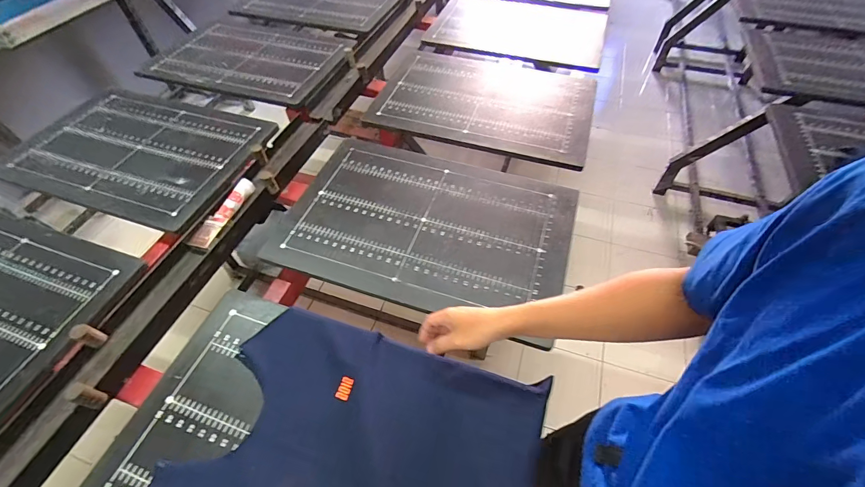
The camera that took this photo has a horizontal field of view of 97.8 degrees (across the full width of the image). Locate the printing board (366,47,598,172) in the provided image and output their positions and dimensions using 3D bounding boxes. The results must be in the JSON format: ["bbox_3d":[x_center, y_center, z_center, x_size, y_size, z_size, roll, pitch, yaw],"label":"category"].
[{"bbox_3d":[0.135,-0.429,1.083,0.610,0.023,0.442,12,54,11],"label":"printing board"}]

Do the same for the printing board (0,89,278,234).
[{"bbox_3d":[-0.754,-0.253,0.973,0.625,0.016,0.401,14,55,13],"label":"printing board"}]

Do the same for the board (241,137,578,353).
[{"bbox_3d":[-0.028,-0.055,0.813,0.614,0.017,0.394,15,55,13],"label":"board"}]

